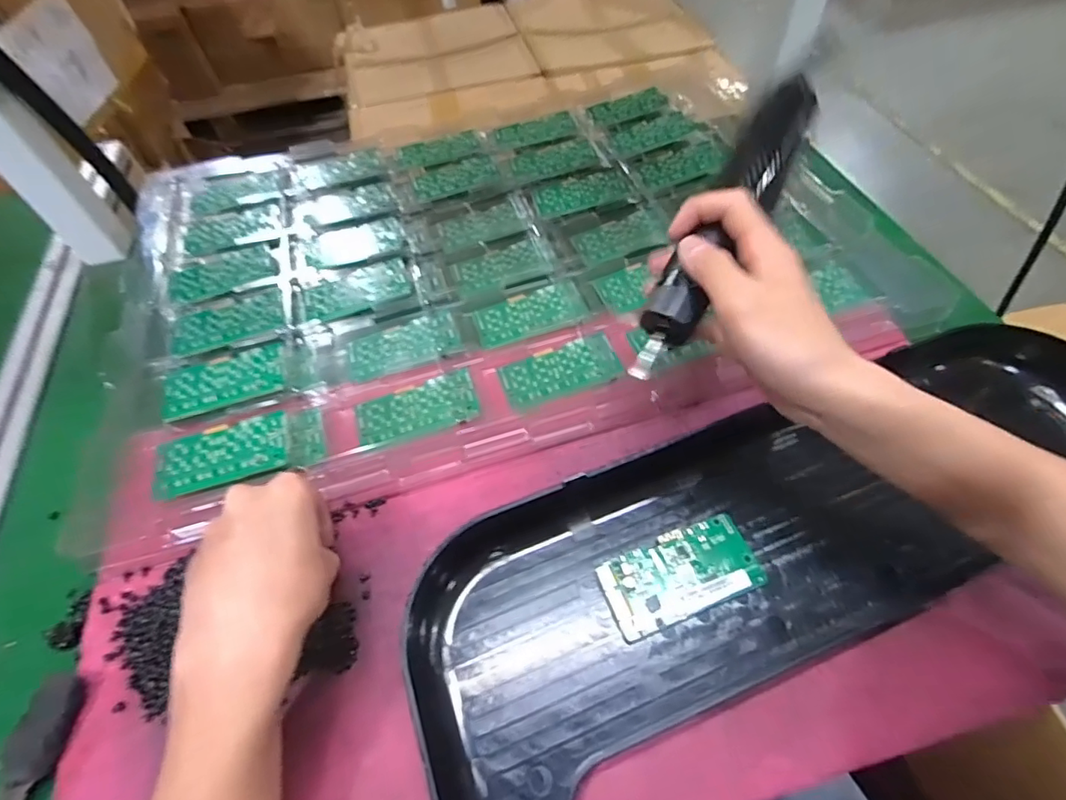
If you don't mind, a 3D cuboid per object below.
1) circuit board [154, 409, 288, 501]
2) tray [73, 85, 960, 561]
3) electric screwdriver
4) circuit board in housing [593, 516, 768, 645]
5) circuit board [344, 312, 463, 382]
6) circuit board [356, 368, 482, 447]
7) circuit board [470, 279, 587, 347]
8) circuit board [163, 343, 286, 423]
[{"bbox_3d":[-0.224,0.039,0.383,0.092,0.006,0.048,-14,59,-3],"label":"circuit board"},{"bbox_3d":[-0.034,-0.150,0.507,0.659,0.027,0.438,-14,56,-7],"label":"tray"},{"bbox_3d":[0.120,-0.111,0.323,0.036,0.031,0.230,27,76,19],"label":"electric screwdriver"},{"bbox_3d":[0.091,0.108,0.328,0.095,0.008,0.048,-19,57,-10],"label":"circuit board in housing"},{"bbox_3d":[-0.110,-0.046,0.452,0.092,0.005,0.048,-14,56,-7],"label":"circuit board"},{"bbox_3d":[-0.090,0.007,0.412,0.092,0.004,0.047,-18,57,-2],"label":"circuit board"},{"bbox_3d":[-0.003,-0.077,0.467,0.095,0.009,0.048,-18,57,-10],"label":"circuit board"},{"bbox_3d":[-0.246,-0.015,0.423,0.091,0.005,0.051,-17,57,-9],"label":"circuit board"}]

